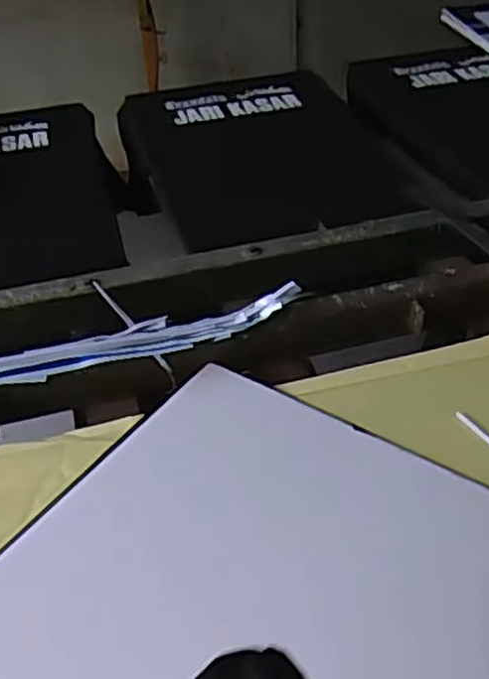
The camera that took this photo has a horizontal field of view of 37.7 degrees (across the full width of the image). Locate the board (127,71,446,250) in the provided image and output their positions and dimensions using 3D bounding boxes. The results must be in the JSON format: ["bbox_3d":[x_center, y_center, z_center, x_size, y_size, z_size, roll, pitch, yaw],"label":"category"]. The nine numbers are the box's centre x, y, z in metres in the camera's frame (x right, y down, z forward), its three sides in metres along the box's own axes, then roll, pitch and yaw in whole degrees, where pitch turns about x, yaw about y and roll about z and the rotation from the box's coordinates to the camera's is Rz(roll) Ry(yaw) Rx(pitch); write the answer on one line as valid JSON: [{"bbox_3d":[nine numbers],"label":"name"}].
[{"bbox_3d":[0.014,-0.321,1.237,0.420,0.051,0.626,-16,41,-4],"label":"board"}]

